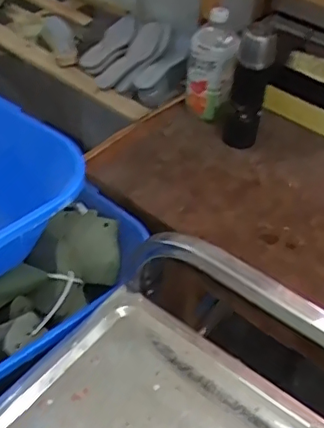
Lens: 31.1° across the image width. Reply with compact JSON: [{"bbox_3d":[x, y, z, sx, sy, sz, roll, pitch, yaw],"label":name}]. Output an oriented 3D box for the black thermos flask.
[{"bbox_3d":[0.171,-0.250,1.149,0.072,0.259,0.079,14,46,9],"label":"black thermos flask"}]

